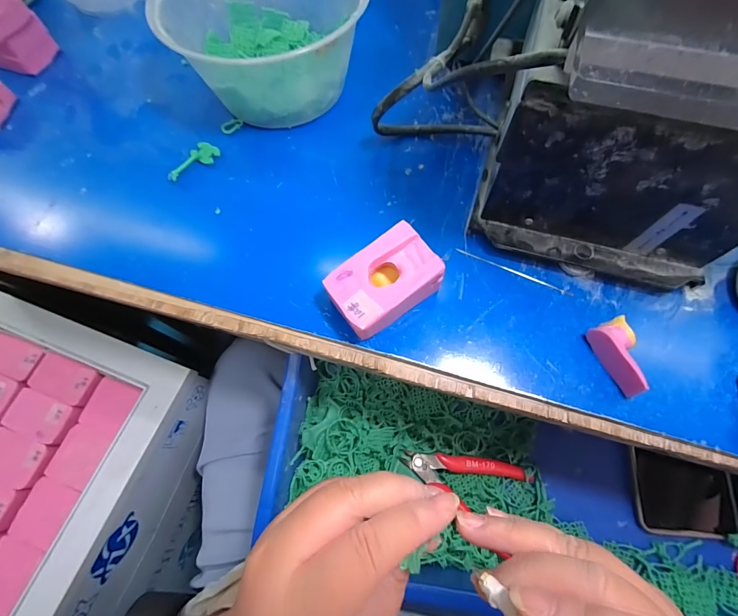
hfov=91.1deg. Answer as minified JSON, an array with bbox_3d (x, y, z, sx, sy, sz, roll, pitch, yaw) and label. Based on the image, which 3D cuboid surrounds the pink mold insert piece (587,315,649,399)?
[{"bbox_3d":[0.159,0.031,0.227,0.020,0.022,0.045,-18,69,-4],"label":"pink mold insert piece"}]

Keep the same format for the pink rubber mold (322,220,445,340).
[{"bbox_3d":[0.010,-0.015,0.246,0.070,0.037,0.049,-36,72,-10],"label":"pink rubber mold"}]

